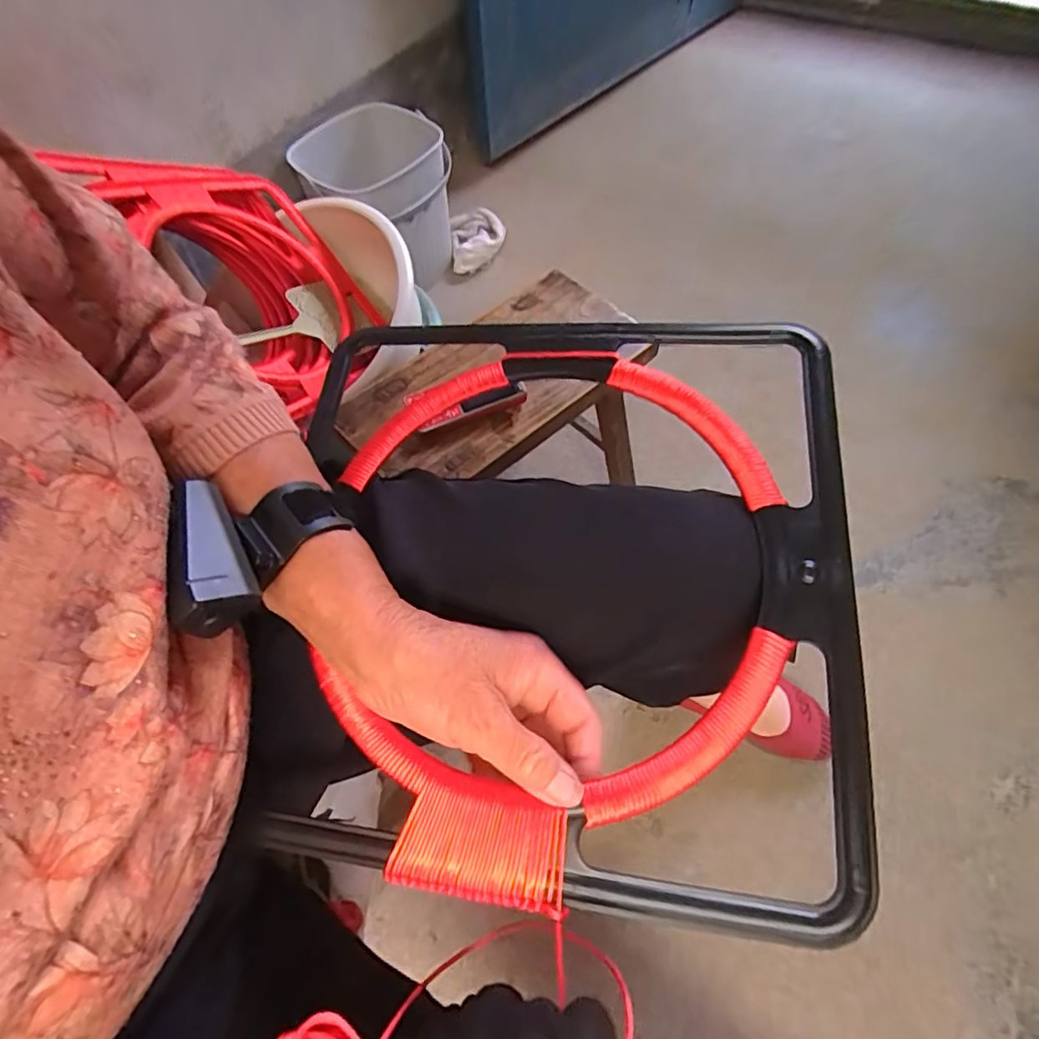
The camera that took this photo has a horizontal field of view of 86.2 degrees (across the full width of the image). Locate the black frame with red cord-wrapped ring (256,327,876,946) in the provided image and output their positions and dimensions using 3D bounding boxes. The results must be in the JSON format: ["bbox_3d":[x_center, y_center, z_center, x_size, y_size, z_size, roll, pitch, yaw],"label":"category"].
[{"bbox_3d":[0.012,0.026,0.315,0.320,0.017,0.329,4,68,12],"label":"black frame with red cord-wrapped ring"}]

